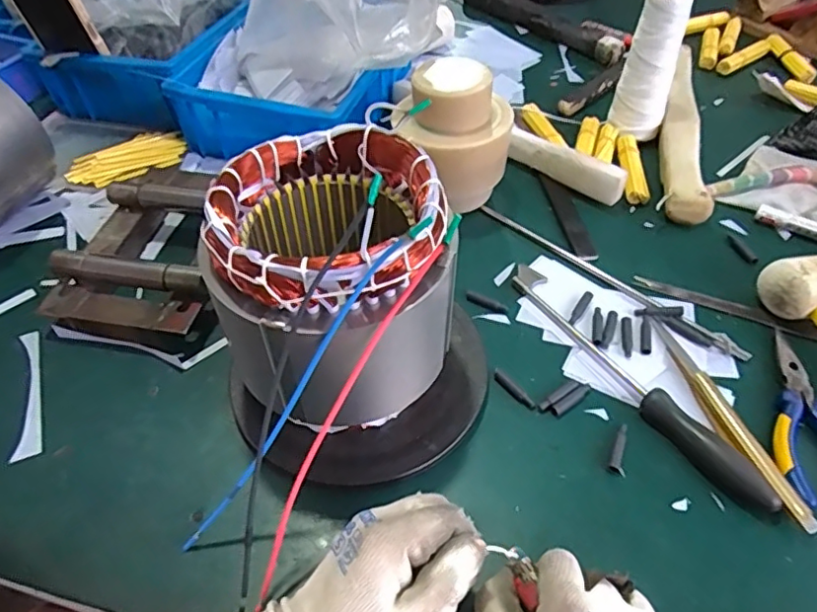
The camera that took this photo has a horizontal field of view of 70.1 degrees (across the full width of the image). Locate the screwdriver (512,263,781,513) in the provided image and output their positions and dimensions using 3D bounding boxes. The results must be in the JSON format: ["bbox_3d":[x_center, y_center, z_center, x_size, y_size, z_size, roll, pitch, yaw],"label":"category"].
[{"bbox_3d":[0.167,0.048,0.453,0.026,0.019,0.262,-24,53,-19],"label":"screwdriver"}]

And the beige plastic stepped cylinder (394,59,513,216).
[{"bbox_3d":[0.038,-0.154,0.549,0.092,0.133,0.092,-25,54,-20],"label":"beige plastic stepped cylinder"}]

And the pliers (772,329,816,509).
[{"bbox_3d":[0.288,0.080,0.422,0.052,0.010,0.147,8,50,8],"label":"pliers"}]

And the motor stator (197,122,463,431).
[{"bbox_3d":[-0.042,-0.017,0.376,0.138,0.134,0.145,0,49,0],"label":"motor stator"}]

